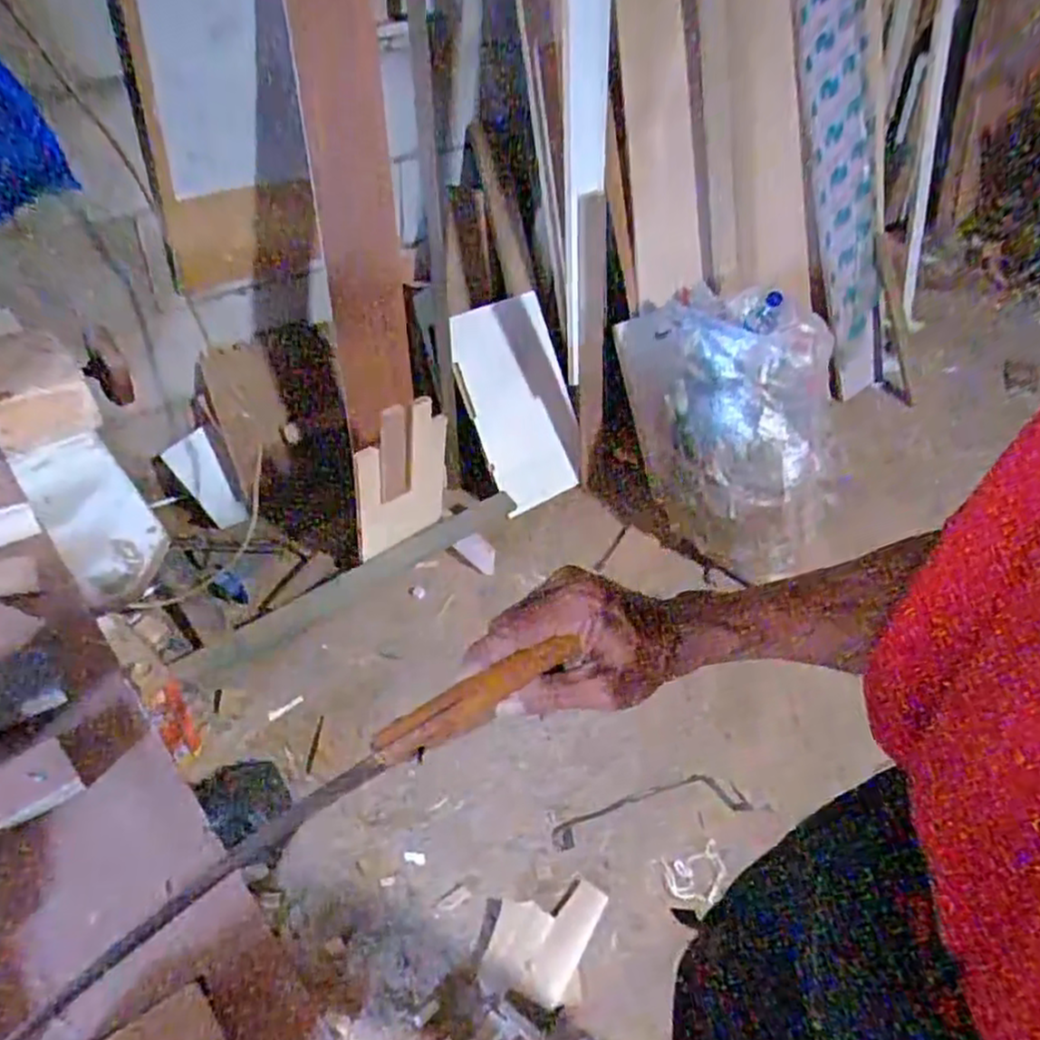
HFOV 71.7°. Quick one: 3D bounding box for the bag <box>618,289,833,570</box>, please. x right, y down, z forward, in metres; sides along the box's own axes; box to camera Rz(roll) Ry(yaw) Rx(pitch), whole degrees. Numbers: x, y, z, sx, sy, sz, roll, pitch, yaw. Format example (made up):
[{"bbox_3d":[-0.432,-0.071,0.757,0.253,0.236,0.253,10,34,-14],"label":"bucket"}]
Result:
[{"bbox_3d":[0.503,-0.225,1.690,0.350,0.487,0.541,-10,47,-17],"label":"bag"}]

